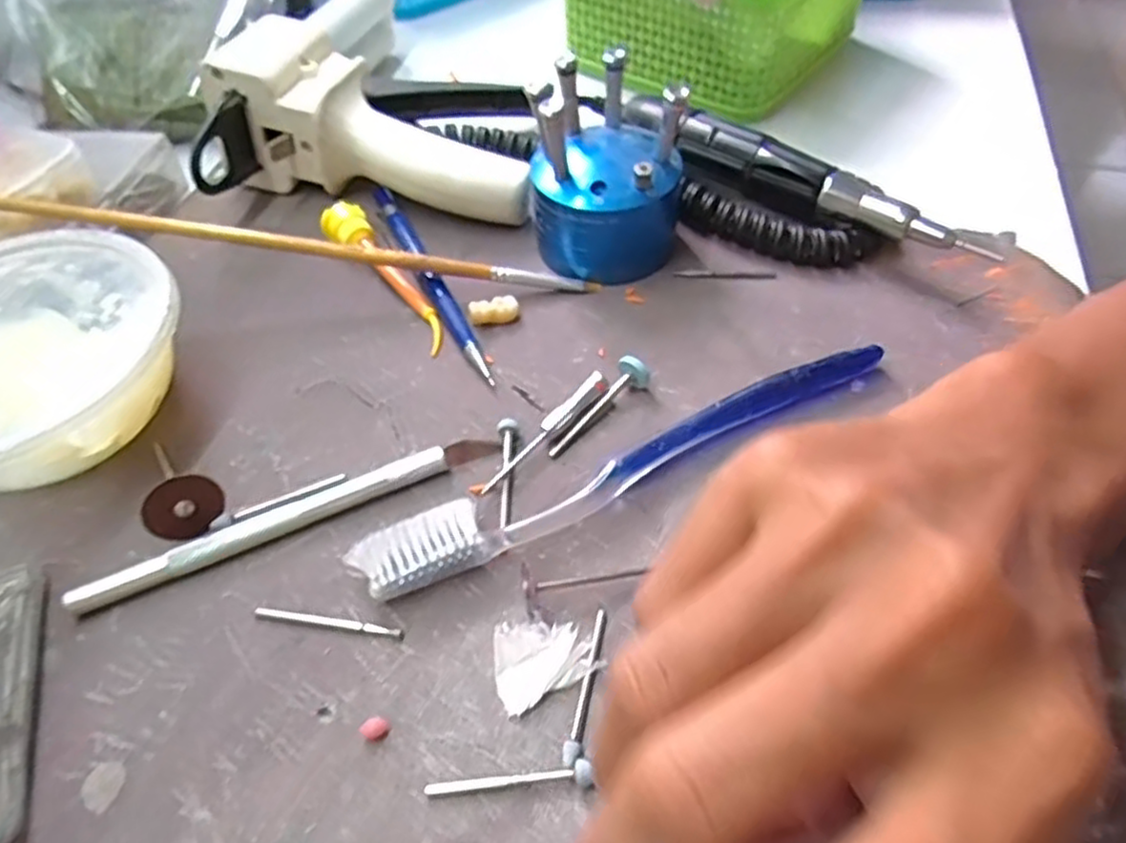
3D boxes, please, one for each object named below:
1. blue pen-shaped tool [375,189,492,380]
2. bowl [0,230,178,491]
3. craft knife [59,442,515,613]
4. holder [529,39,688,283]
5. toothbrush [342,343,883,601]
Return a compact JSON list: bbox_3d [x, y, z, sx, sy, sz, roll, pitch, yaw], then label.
[{"bbox_3d":[-0.055,-0.060,0.292,0.008,0.006,0.125,-22,54,-14],"label":"blue pen-shaped tool"},{"bbox_3d":[-0.178,-0.021,0.249,0.106,0.043,0.085,3,51,6],"label":"bowl"},{"bbox_3d":[-0.083,0.030,0.224,0.130,0.009,0.008,-22,54,-14],"label":"craft knife"},{"bbox_3d":[0.017,-0.099,0.283,0.059,0.061,0.060,-4,51,0],"label":"holder"},{"bbox_3d":[0.026,0.011,0.232,0.186,0.014,0.019,-22,54,-14],"label":"toothbrush"}]

